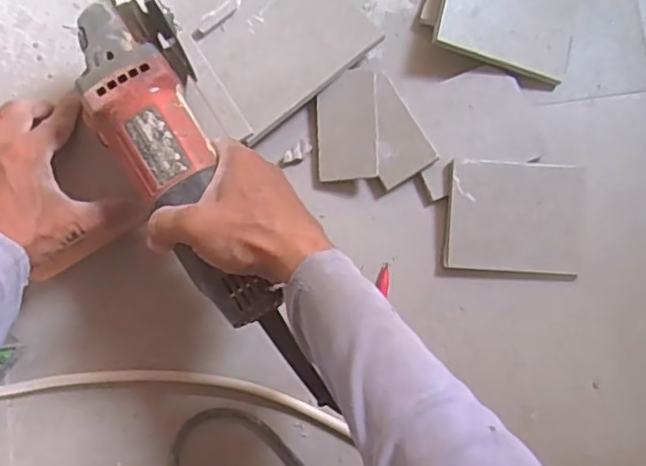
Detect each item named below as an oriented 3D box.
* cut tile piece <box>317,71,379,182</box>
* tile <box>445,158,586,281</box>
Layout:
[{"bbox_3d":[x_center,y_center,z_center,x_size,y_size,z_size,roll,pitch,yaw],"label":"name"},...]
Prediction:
[{"bbox_3d":[0.021,-0.091,0.517,0.051,0.004,0.090,-2,89,16],"label":"cut tile piece"},{"bbox_3d":[0.164,-0.012,0.518,0.113,0.006,0.093,4,91,-2],"label":"tile"}]

